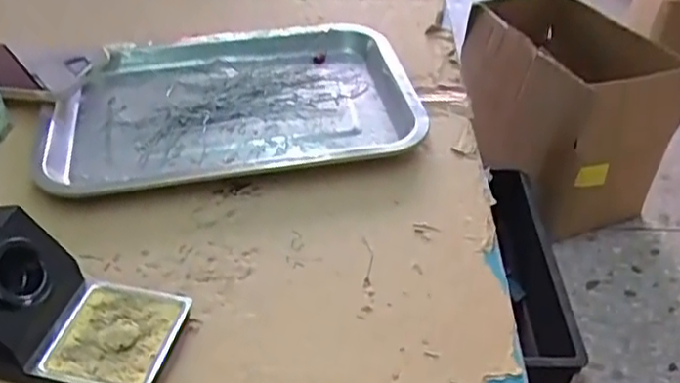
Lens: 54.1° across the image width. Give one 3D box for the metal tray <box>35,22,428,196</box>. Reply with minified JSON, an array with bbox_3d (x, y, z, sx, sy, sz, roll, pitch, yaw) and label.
[{"bbox_3d":[-0.095,-0.081,0.580,0.298,0.024,0.218,-7,42,-10],"label":"metal tray"}]

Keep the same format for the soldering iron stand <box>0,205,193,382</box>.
[{"bbox_3d":[-0.177,0.061,0.382,0.164,0.073,0.081,12,43,13],"label":"soldering iron stand"}]

